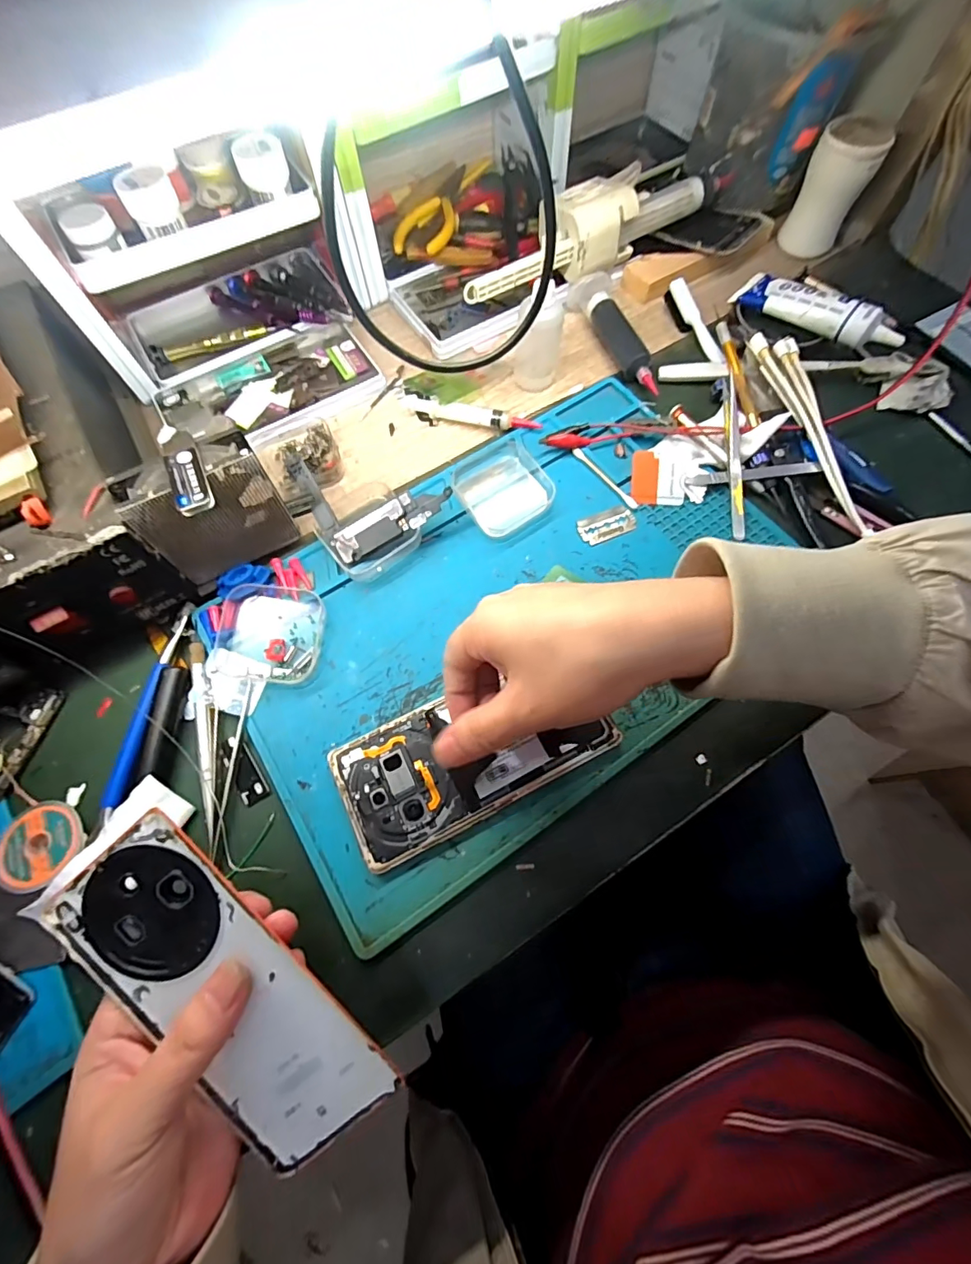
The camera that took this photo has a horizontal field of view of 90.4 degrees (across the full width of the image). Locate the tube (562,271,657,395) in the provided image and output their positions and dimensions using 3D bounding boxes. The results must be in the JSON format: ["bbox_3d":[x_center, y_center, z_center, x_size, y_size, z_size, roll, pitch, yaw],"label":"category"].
[{"bbox_3d":[0.108,-0.252,0.410,0.036,0.019,0.132,-15,68,-4],"label":"tube"}]

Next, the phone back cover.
[{"bbox_3d":[-0.114,0.157,0.209,0.070,0.005,0.157,-41,91,4],"label":"phone back cover"}]

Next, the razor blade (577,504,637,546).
[{"bbox_3d":[0.089,-0.079,0.354,0.042,0.004,0.022,-22,75,-7],"label":"razor blade"}]

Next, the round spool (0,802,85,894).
[{"bbox_3d":[-0.250,0.120,0.272,0.044,0.018,0.041,16,69,8],"label":"round spool"}]

